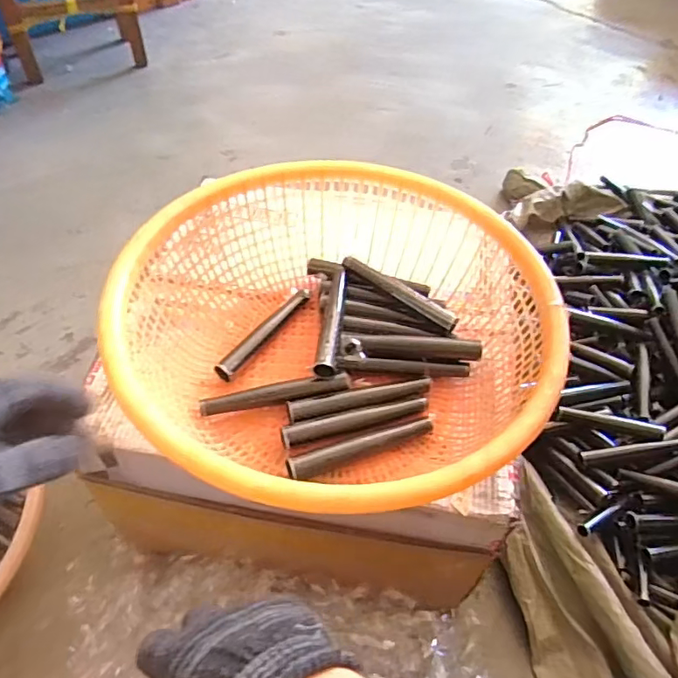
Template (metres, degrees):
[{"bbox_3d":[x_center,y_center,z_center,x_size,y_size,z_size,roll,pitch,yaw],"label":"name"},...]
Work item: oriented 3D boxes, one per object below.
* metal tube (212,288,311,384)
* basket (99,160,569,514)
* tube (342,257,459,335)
[{"bbox_3d":[-0.083,-0.007,0.608,0.020,0.022,0.145,28,55,17],"label":"metal tube"},{"bbox_3d":[-0.003,-0.004,0.543,0.388,0.137,0.386,2,52,-3],"label":"basket"},{"bbox_3d":[0.067,-0.051,0.617,0.150,0.019,0.014,35,57,22],"label":"tube"}]

